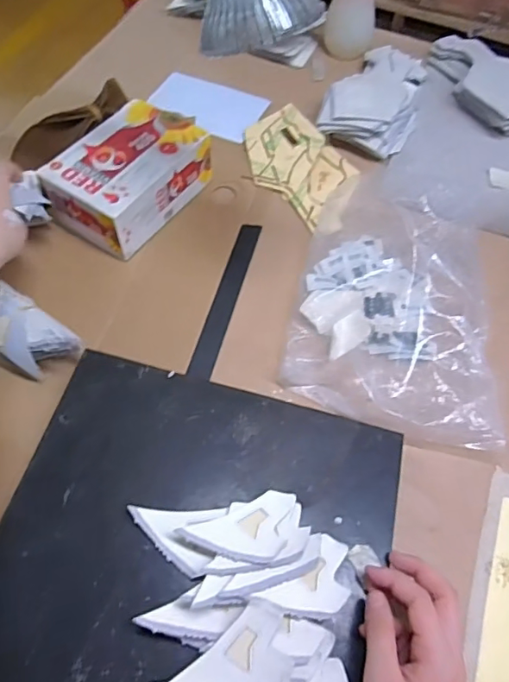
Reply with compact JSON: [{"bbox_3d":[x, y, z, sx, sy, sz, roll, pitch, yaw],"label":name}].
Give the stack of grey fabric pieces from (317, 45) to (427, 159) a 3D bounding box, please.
[{"bbox_3d":[0.164,-0.334,0.705,0.110,0.038,0.210,18,60,8],"label":"stack of grey fabric pieces"}]

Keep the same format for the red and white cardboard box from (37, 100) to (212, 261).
[{"bbox_3d":[-0.139,-0.183,0.591,0.111,0.071,0.159,31,63,16],"label":"red and white cardboard box"}]

